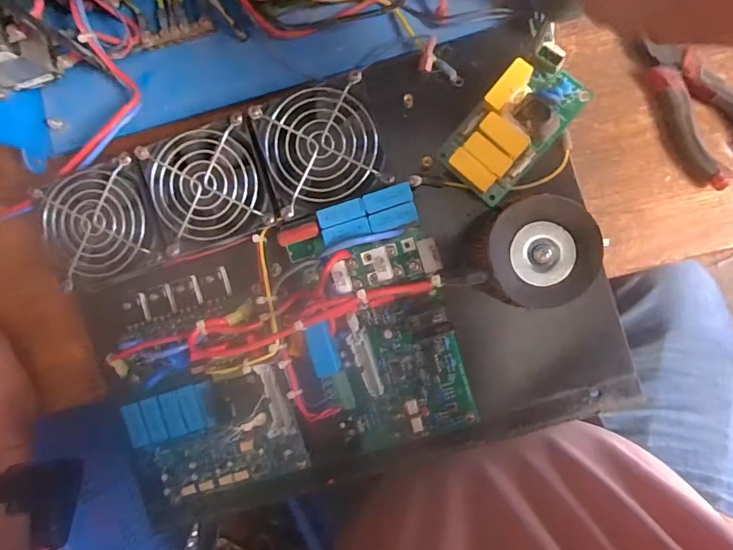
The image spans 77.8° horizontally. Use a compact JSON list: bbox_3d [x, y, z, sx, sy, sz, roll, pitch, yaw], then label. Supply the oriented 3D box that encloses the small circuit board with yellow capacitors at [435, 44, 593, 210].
[{"bbox_3d":[0.101,-0.096,0.299,0.060,0.038,0.100,43,94,5],"label":"small circuit board with yellow capacitors"}]

